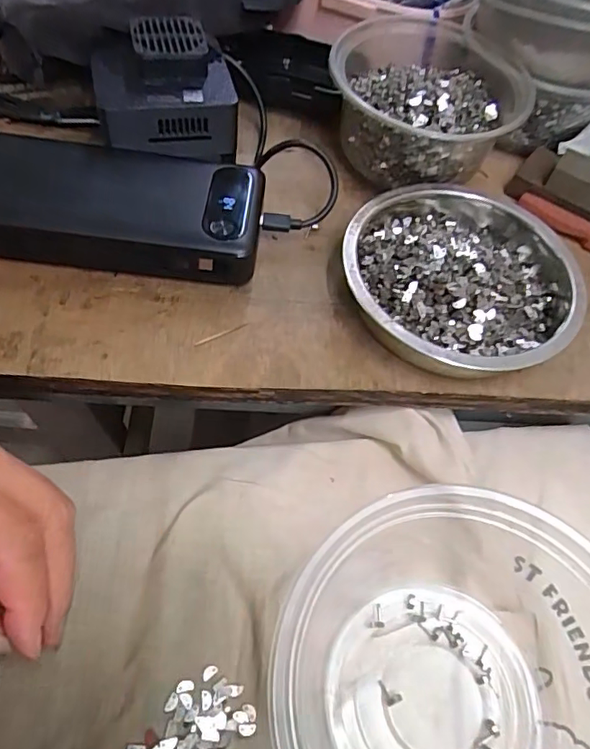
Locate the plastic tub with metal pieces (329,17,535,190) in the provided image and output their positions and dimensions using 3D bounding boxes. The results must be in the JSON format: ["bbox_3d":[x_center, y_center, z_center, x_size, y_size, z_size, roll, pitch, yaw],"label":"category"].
[{"bbox_3d":[0.078,-0.163,0.333,0.113,0.051,0.105,3,58,-5],"label":"plastic tub with metal pieces"}]

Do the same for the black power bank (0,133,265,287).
[{"bbox_3d":[-0.097,-0.091,0.296,0.154,0.026,0.071,7,57,-3],"label":"black power bank"}]

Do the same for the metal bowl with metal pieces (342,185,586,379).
[{"bbox_3d":[0.090,-0.056,0.289,0.117,0.030,0.131,34,60,14],"label":"metal bowl with metal pieces"}]

